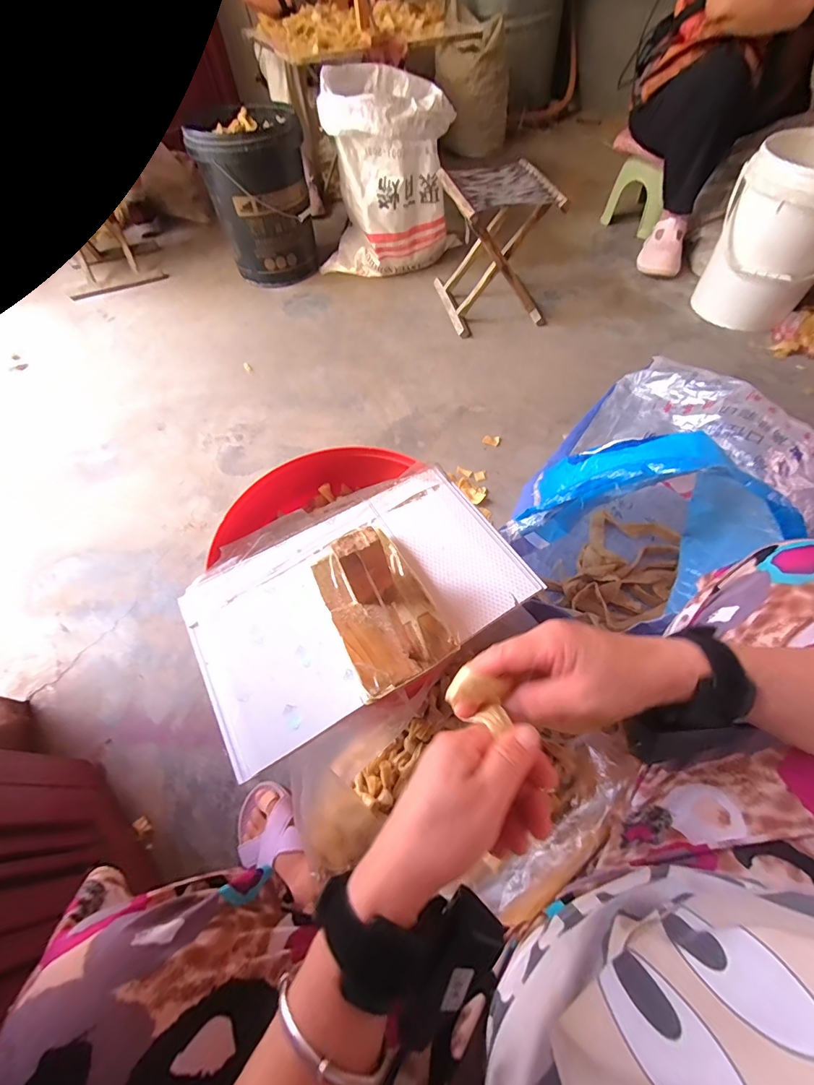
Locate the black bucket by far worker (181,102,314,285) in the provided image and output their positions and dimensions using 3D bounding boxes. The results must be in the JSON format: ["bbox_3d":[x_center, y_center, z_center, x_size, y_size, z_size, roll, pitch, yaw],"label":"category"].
[{"bbox_3d":[-0.447,-1.076,1.304,0.286,0.361,0.288,-14,61,-6],"label":"black bucket by far worker"}]

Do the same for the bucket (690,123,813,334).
[{"bbox_3d":[0.952,-0.770,1.059,0.279,0.345,0.289,-41,64,-20],"label":"bucket"}]

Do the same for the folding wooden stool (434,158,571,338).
[{"bbox_3d":[0.236,-0.810,1.149,0.255,0.292,0.298,-13,60,-5],"label":"folding wooden stool"}]

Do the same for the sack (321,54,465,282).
[{"bbox_3d":[-0.064,-1.101,1.262,0.382,0.415,0.267,13,62,10],"label":"sack"}]

